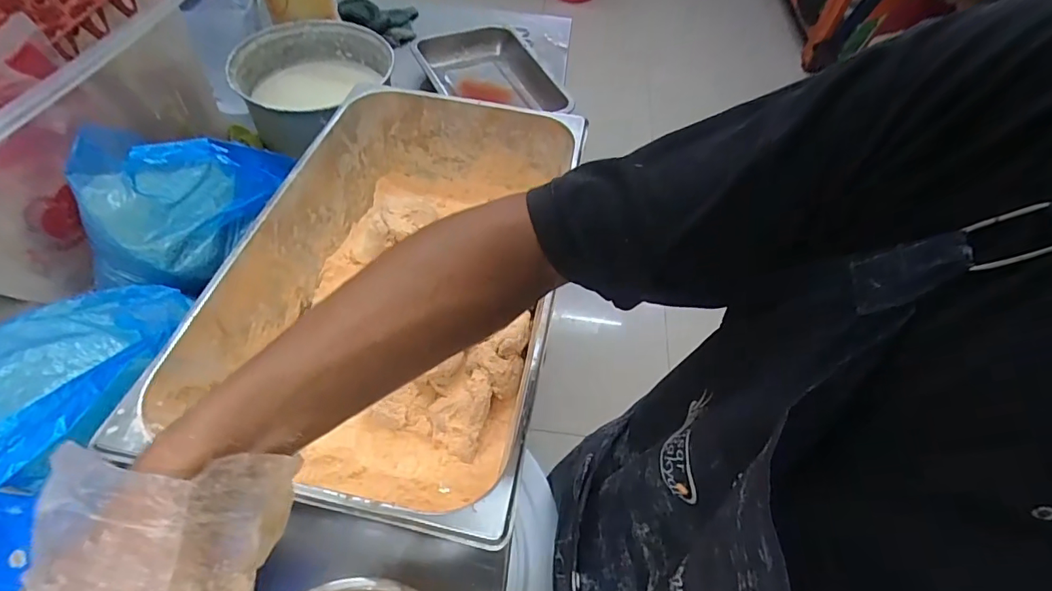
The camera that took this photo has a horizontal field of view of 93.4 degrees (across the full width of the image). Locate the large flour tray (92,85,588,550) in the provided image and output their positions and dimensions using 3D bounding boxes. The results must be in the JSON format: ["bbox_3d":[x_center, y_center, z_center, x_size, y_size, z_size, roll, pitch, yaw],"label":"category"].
[{"bbox_3d":[-0.129,-0.014,0.570,0.314,0.155,0.516,11,54,3],"label":"large flour tray"}]

